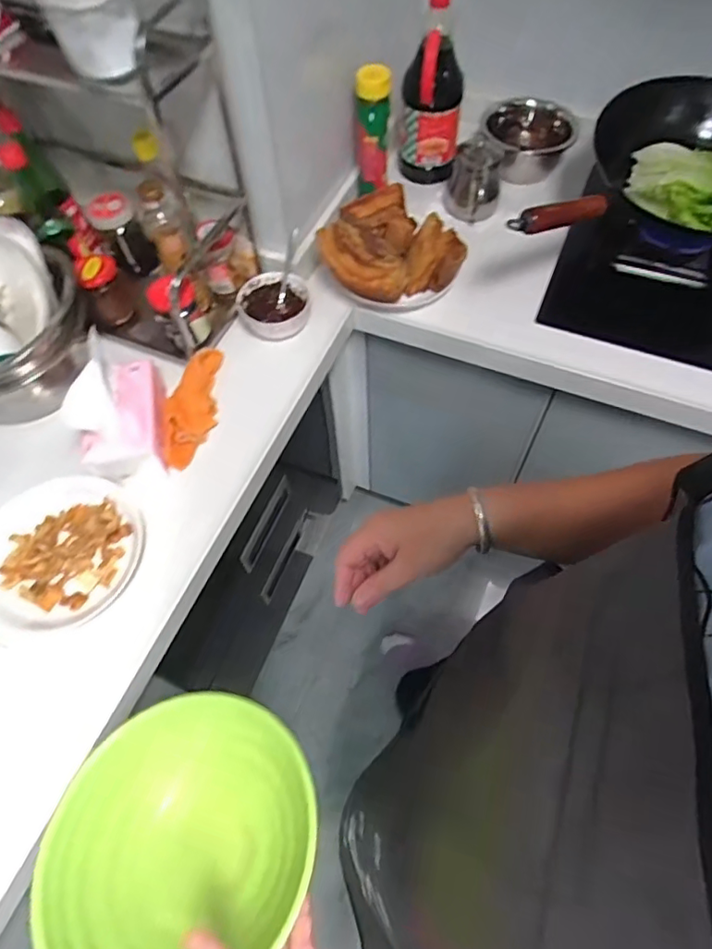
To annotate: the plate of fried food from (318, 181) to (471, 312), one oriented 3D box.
[{"bbox_3d":[0.060,-0.357,0.890,0.199,0.100,0.191,-1,61,1],"label":"plate of fried food"}]

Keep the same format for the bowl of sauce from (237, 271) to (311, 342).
[{"bbox_3d":[-0.129,-0.266,0.900,0.113,0.061,0.110,-1,61,1],"label":"bowl of sauce"}]

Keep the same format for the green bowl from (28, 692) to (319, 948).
[{"bbox_3d":[-0.125,0.266,0.410,0.181,0.075,0.191,-1,61,1],"label":"green bowl"}]

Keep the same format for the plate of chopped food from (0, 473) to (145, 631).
[{"bbox_3d":[-0.377,0.094,0.711,0.189,0.027,0.196,-1,61,1],"label":"plate of chopped food"}]

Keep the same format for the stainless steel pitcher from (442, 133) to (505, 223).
[{"bbox_3d":[0.206,-0.517,0.986,0.092,0.111,0.114,8,61,6],"label":"stainless steel pitcher"}]

